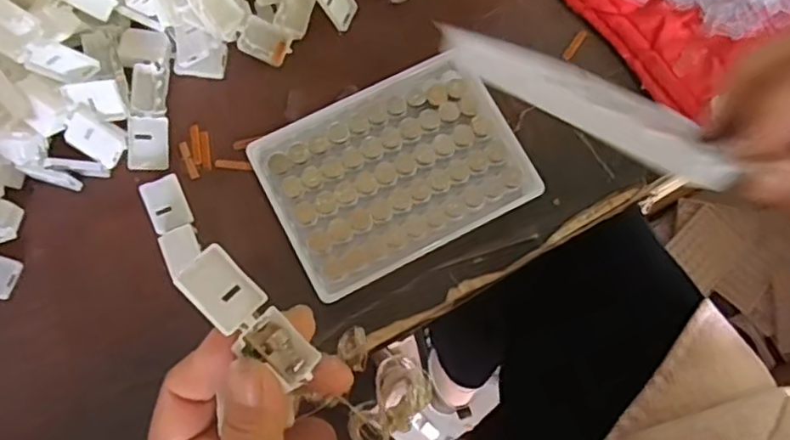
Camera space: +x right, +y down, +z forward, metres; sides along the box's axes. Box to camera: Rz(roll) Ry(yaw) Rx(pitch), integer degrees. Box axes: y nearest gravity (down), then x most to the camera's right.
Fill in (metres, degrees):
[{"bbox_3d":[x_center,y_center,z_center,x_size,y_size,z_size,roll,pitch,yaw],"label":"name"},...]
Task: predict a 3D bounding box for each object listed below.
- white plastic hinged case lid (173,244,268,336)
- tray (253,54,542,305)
[{"bbox_3d":[-0.060,0.024,0.221,0.021,0.004,0.027,-37,89,-34],"label":"white plastic hinged case lid"},{"bbox_3d":[0.000,-0.027,0.338,0.129,0.012,0.093,-27,79,-9],"label":"tray"}]

